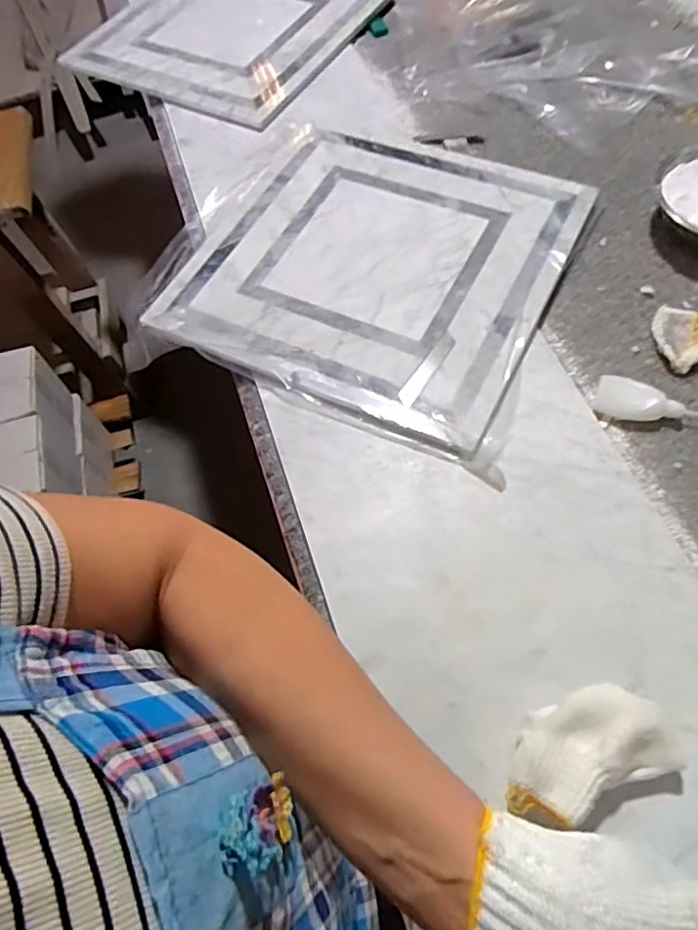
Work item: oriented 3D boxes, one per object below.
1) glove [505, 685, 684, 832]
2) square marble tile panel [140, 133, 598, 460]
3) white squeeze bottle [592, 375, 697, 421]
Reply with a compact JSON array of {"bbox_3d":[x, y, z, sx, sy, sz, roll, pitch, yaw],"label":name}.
[{"bbox_3d":[0.170,0.206,0.433,0.125,0.039,0.073,-20,63,-9],"label":"glove"},{"bbox_3d":[0.025,-0.242,0.693,0.416,0.012,0.388,24,66,14],"label":"square marble tile panel"},{"bbox_3d":[0.294,-0.063,0.588,0.096,0.019,0.041,12,64,8],"label":"white squeeze bottle"}]

